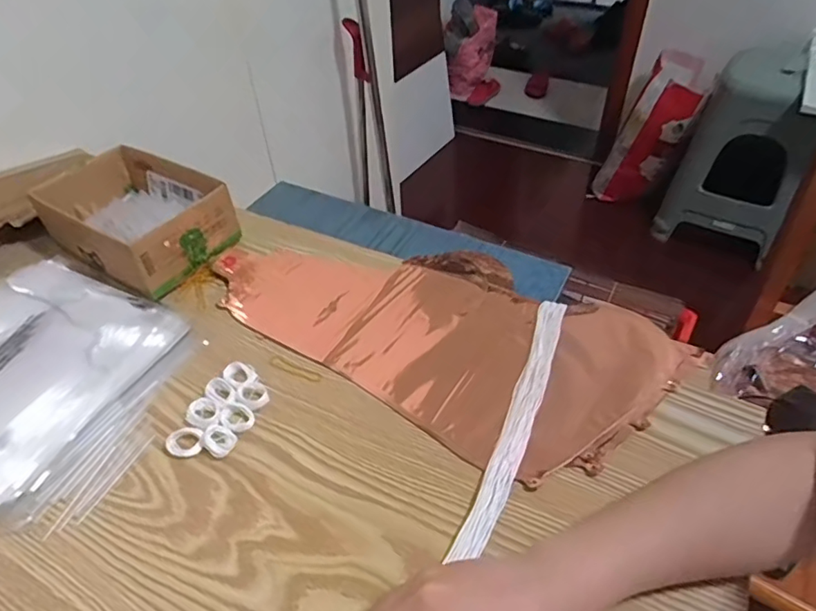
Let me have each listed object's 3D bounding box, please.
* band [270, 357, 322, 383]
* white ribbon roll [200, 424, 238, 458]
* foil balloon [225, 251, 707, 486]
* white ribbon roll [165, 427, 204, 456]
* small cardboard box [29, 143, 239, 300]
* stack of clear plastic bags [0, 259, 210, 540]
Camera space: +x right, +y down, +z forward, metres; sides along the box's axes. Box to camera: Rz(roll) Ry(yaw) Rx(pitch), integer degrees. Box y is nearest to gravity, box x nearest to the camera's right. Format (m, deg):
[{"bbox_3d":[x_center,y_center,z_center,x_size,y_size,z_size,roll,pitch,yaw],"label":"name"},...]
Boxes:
[{"bbox_3d":[-0.099,0.056,0.488,0.052,0.004,0.010,20,48,20],"label":"band"},{"bbox_3d":[-0.149,0.105,0.432,0.027,0.010,0.023,25,50,24],"label":"white ribbon roll"},{"bbox_3d":[0.028,0.007,0.522,0.400,0.017,0.215,27,51,26],"label":"foil balloon"},{"bbox_3d":[-0.175,0.107,0.434,0.028,0.010,0.024,-7,45,-5],"label":"white ribbon roll"},{"bbox_3d":[-0.298,-0.100,0.608,0.196,0.067,0.131,25,51,25],"label":"small cardboard box"},{"bbox_3d":[-0.324,0.059,0.490,0.261,0.016,0.217,18,48,19],"label":"stack of clear plastic bags"}]

